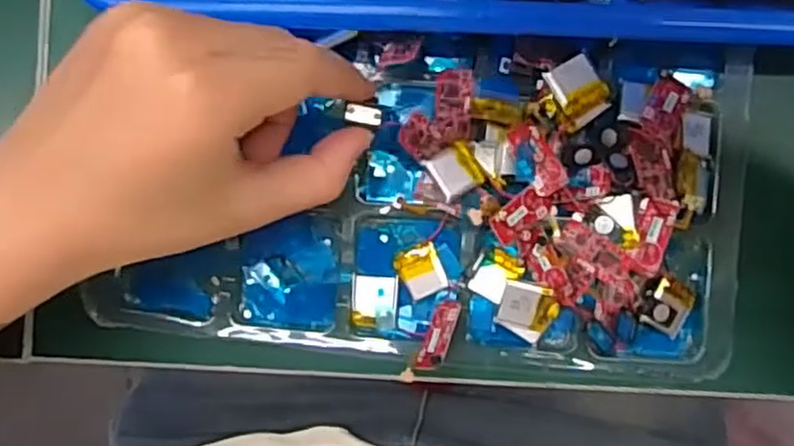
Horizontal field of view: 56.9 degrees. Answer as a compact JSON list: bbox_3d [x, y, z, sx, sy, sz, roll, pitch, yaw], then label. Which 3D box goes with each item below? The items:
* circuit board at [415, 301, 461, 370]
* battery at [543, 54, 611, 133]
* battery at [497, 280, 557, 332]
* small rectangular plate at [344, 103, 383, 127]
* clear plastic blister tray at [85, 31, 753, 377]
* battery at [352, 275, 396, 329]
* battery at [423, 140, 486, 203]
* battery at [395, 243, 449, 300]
[{"bbox_3d":[0.016,0.044,0.287,0.004,0.014,0.028,40,61,-36],"label":"circuit board"},{"bbox_3d":[0.071,-0.051,0.288,0.020,0.010,0.024,-26,87,2],"label":"battery"},{"bbox_3d":[0.053,0.033,0.292,0.023,0.006,0.019,16,103,-1],"label":"battery"},{"bbox_3d":[-0.012,-0.038,0.260,0.014,0.004,0.006,7,89,-25],"label":"small rectangular plate"},{"bbox_3d":[0.010,-0.010,0.294,0.248,0.030,0.127,2,89,2],"label":"clear plastic blister tray"},{"bbox_3d":[-0.009,0.032,0.299,0.017,0.004,0.020,4,88,3],"label":"battery"},{"bbox_3d":[0.023,-0.020,0.283,0.020,0.004,0.018,-33,97,-17],"label":"battery"},{"bbox_3d":[0.010,0.019,0.297,0.017,0.009,0.021,-22,87,2],"label":"battery"}]

